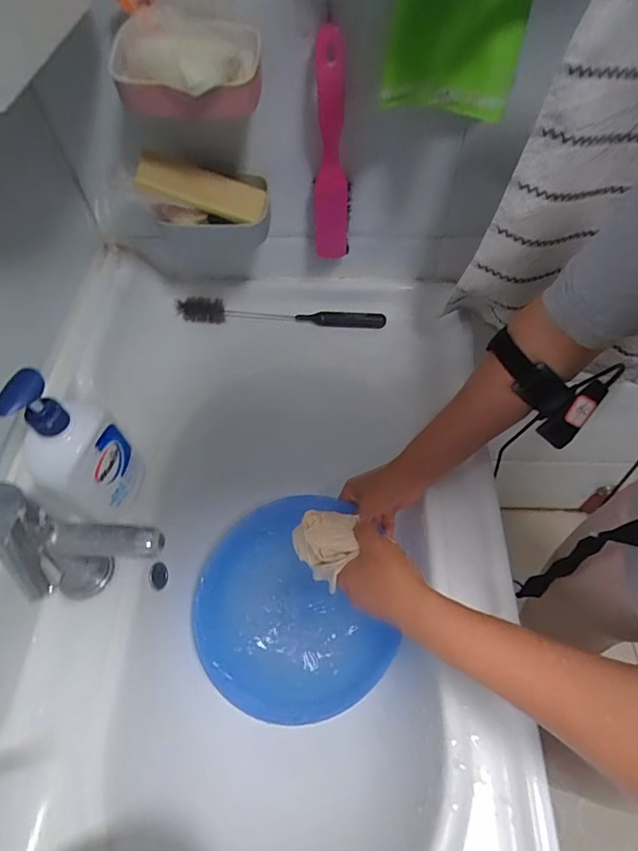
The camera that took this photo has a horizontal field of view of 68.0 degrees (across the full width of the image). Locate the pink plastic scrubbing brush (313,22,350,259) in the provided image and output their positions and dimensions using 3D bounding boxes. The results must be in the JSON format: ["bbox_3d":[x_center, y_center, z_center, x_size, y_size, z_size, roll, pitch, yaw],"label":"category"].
[{"bbox_3d":[0.014,-0.290,0.520,0.040,0.224,0.033,2,57,3],"label":"pink plastic scrubbing brush"}]

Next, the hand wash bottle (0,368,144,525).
[{"bbox_3d":[-0.233,0.024,0.458,0.049,0.195,0.095,16,59,12],"label":"hand wash bottle"}]

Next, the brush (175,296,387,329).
[{"bbox_3d":[-0.053,-0.161,0.670,0.291,0.030,0.029,2,57,3],"label":"brush"}]

